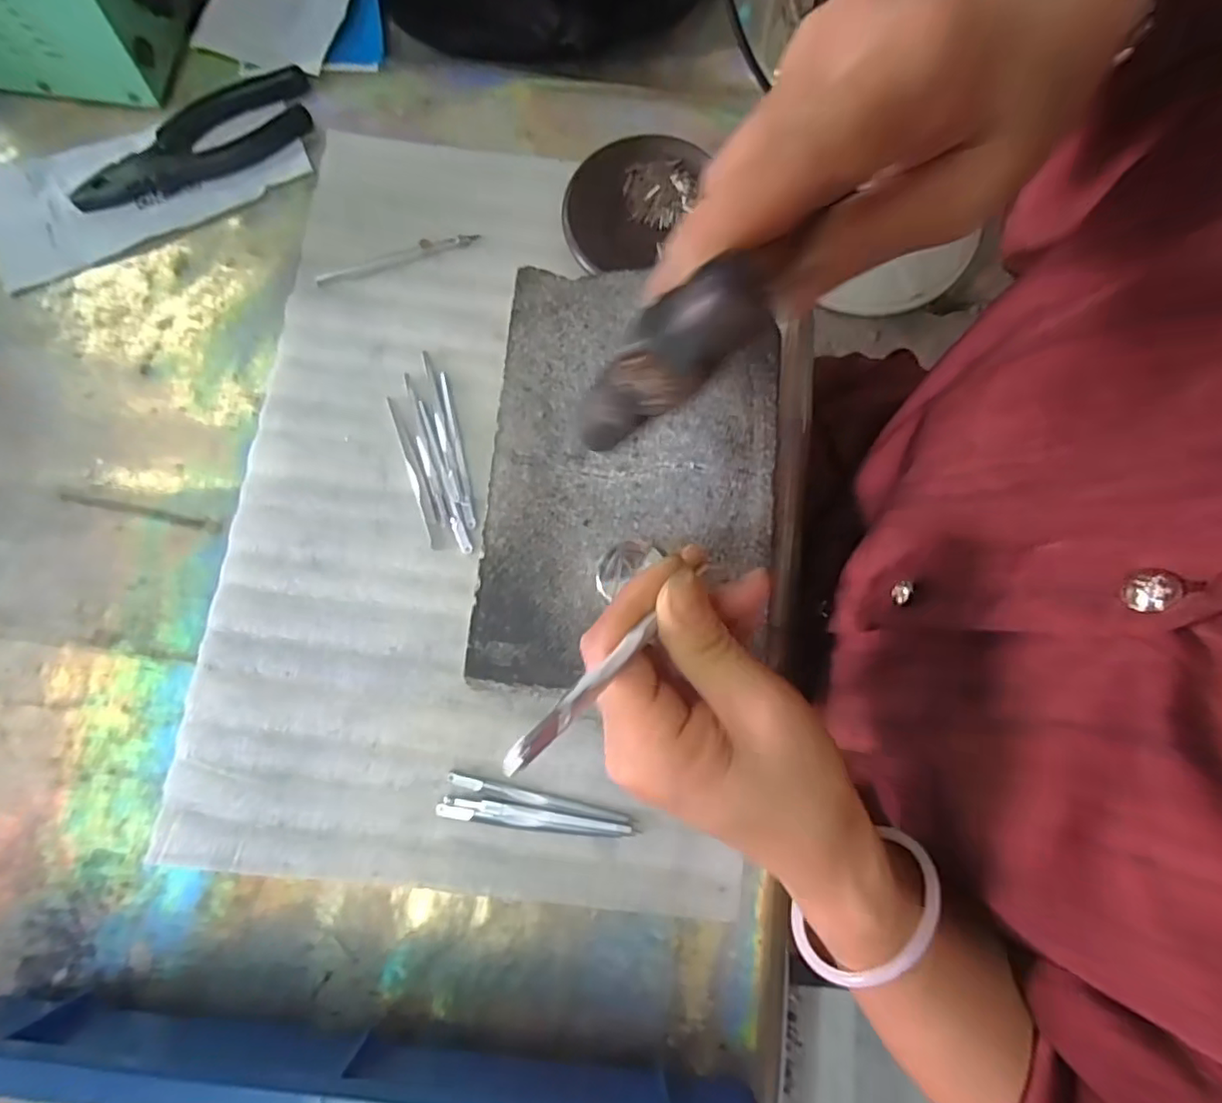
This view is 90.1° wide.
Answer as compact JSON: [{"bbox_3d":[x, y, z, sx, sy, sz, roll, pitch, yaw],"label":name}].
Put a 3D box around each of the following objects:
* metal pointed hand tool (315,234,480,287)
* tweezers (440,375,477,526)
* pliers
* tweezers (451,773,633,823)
[{"bbox_3d":[-0.138,-0.191,0.395,0.106,0.004,0.010,-21,79,-5],"label":"metal pointed hand tool"},{"bbox_3d":[-0.095,-0.064,0.376,0.006,0.004,0.103,-12,79,-3],"label":"tweezers"},{"bbox_3d":[-0.276,-0.271,0.408,0.166,0.012,0.058,-32,80,-6],"label":"pliers"},{"bbox_3d":[-0.041,0.139,0.342,0.102,0.007,0.007,14,79,2],"label":"tweezers"}]

